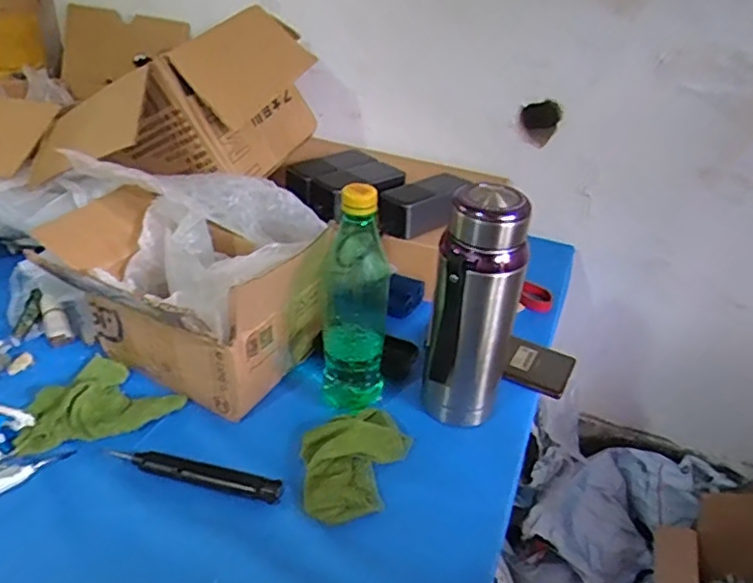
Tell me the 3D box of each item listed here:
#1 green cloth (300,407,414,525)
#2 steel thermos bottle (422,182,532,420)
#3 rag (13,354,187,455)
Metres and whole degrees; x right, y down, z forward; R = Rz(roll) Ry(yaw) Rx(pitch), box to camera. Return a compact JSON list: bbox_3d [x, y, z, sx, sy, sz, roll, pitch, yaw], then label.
[{"bbox_3d":[-0.017,0.154,0.558,0.099,0.021,0.115,-1,35,-7],"label":"green cloth"},{"bbox_3d":[0.088,0.025,0.566,0.077,0.237,0.066,11,35,9],"label":"steel thermos bottle"},{"bbox_3d":[-0.277,0.101,0.611,0.146,0.020,0.108,-10,37,-19],"label":"rag"}]

